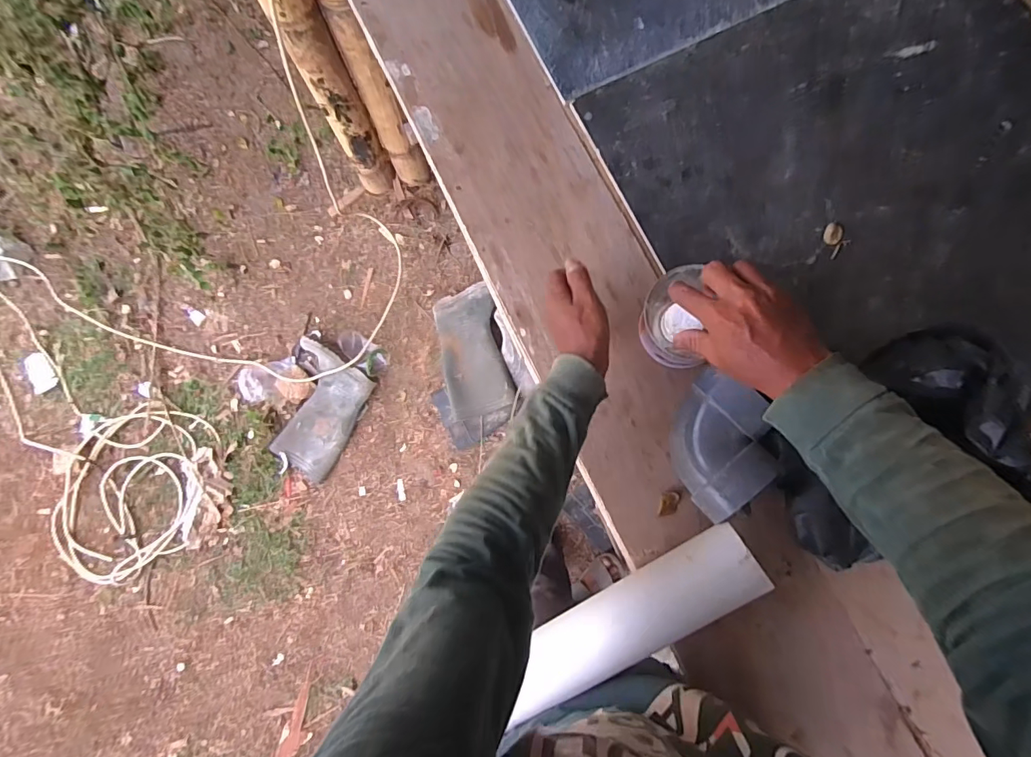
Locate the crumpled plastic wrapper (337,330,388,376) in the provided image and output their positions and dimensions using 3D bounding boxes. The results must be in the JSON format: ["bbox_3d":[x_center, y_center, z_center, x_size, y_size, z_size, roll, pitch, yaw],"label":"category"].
[{"bbox_3d":[-0.464,-0.084,1.427,0.183,0.063,0.083,35,88,5],"label":"crumpled plastic wrapper"}]

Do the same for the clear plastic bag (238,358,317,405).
[{"bbox_3d":[-0.722,0.006,1.449,0.234,0.051,0.134,0,85,3],"label":"clear plastic bag"}]

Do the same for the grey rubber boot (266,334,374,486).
[{"bbox_3d":[-0.593,0.101,1.425,0.241,0.071,0.377,25,87,5],"label":"grey rubber boot"}]

